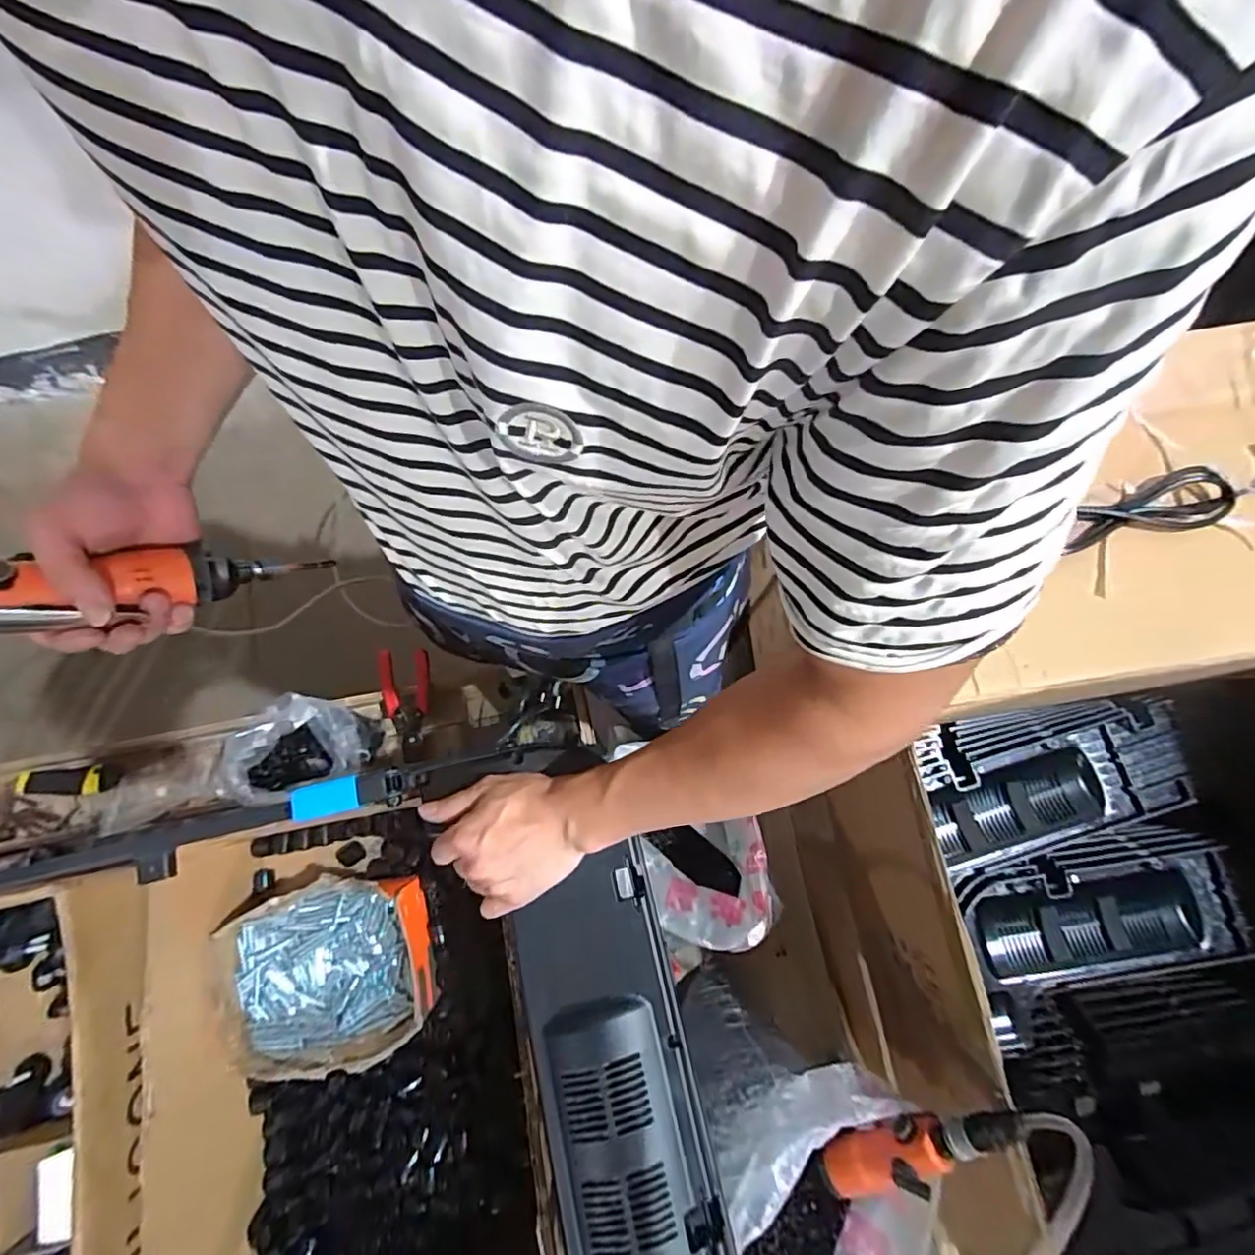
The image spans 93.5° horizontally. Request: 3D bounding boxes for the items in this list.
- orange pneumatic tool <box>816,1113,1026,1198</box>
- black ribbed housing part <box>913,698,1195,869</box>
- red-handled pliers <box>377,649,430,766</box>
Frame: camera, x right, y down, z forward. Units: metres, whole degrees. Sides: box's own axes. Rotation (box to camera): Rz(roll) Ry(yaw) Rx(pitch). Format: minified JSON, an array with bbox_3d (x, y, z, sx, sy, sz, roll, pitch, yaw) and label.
[{"bbox_3d":[0.237,0.432,0.486,0.030,0.038,0.194,48,121,11],"label":"orange pneumatic tool"},{"bbox_3d":[0.505,0.177,0.718,0.310,0.062,0.151,-10,76,-2],"label":"black ribbed housing part"},{"bbox_3d":[-0.317,0.113,0.850,0.065,0.036,0.158,-2,97,0],"label":"red-handled pliers"}]

